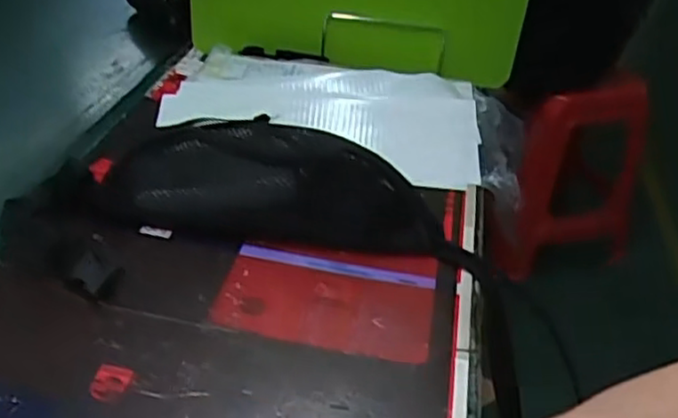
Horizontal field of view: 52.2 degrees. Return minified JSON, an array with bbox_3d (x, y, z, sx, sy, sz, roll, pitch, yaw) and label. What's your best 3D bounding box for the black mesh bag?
[{"bbox_3d":[-0.060,-0.038,0.621,0.289,0.055,0.141,9,35,3],"label":"black mesh bag"}]

